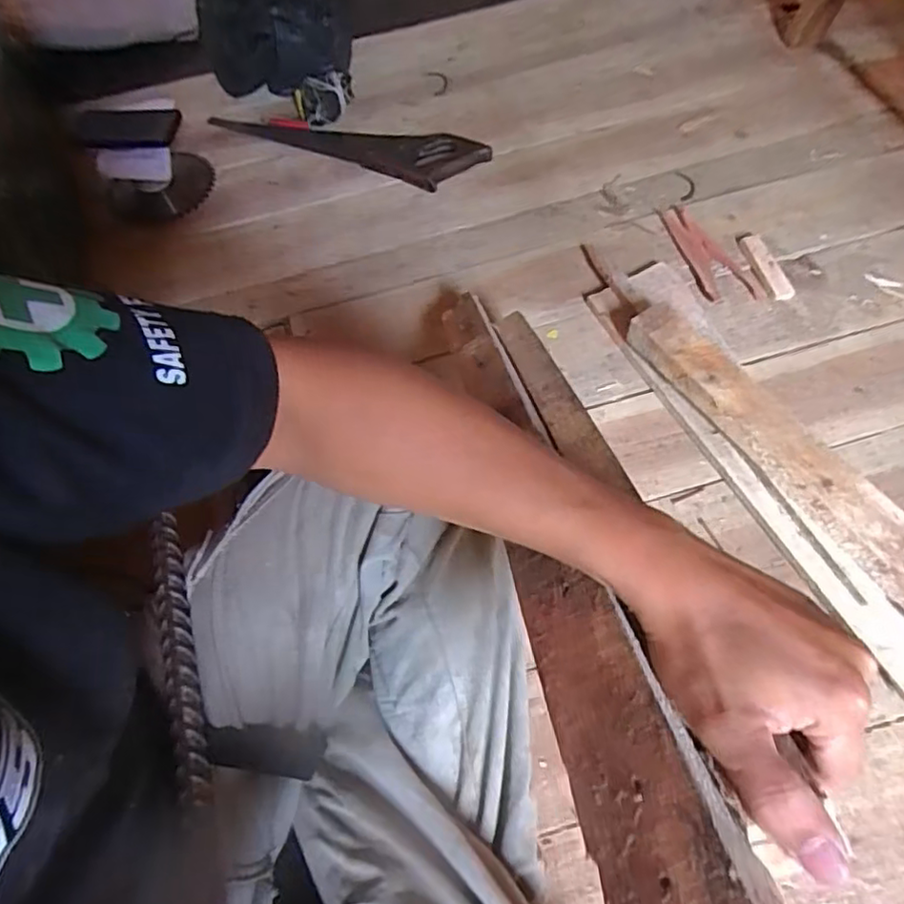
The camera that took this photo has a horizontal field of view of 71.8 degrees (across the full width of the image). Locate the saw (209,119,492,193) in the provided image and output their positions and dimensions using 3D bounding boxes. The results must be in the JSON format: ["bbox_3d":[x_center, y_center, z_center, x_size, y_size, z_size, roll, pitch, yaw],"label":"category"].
[{"bbox_3d":[-0.176,-0.507,1.005,0.472,0.032,0.095,21,64,15],"label":"saw"}]

